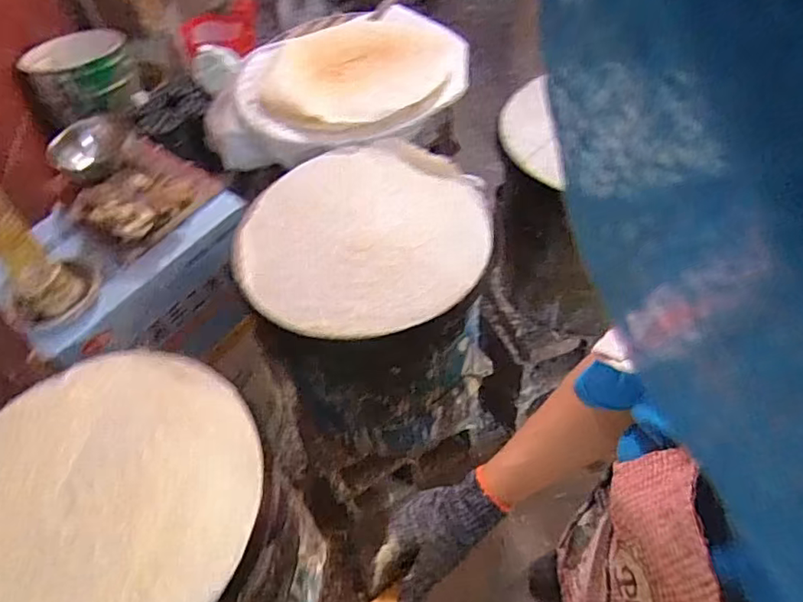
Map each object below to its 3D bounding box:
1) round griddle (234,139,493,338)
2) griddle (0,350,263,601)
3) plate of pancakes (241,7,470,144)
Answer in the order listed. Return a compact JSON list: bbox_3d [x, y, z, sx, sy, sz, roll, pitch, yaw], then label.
[{"bbox_3d":[-0.057,-0.104,0.878,0.364,0.038,0.361,-3,51,3],"label":"round griddle"},{"bbox_3d":[-0.350,0.223,0.643,0.361,0.035,0.370,-3,51,3],"label":"griddle"},{"bbox_3d":[-0.108,-0.477,1.197,0.464,0.059,0.444,-3,51,3],"label":"plate of pancakes"}]

